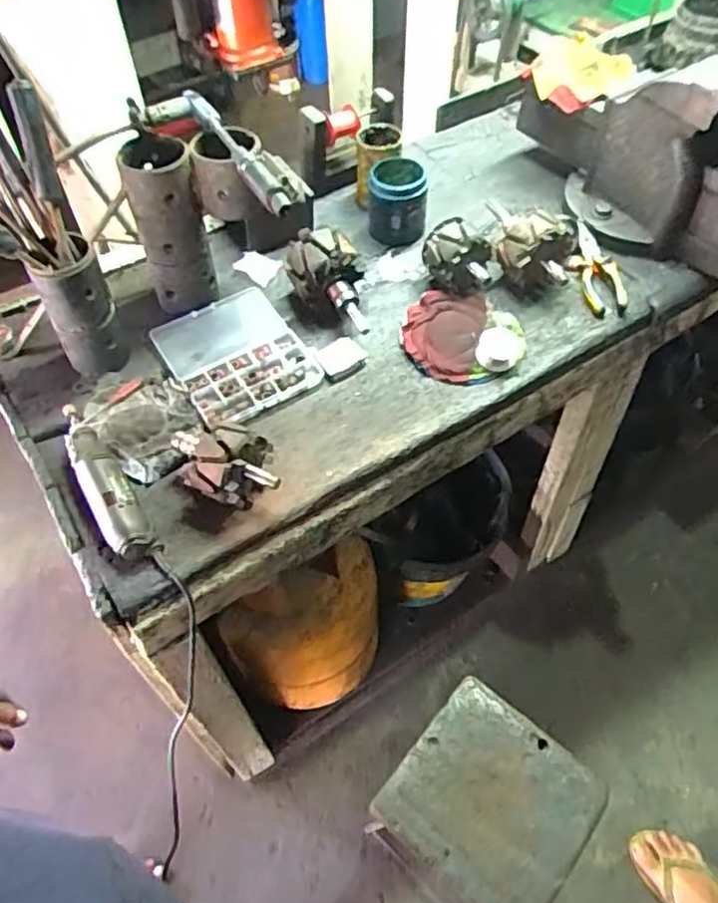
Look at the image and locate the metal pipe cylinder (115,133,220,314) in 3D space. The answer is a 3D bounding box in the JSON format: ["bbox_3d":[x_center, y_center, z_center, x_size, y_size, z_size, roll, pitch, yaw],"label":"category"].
[{"bbox_3d":[-0.252,-0.299,0.892,0.089,0.222,0.084,-13,54,-8],"label":"metal pipe cylinder"}]

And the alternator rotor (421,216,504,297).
[{"bbox_3d":[0.150,-0.285,0.970,0.118,0.077,0.085,22,57,17],"label":"alternator rotor"}]

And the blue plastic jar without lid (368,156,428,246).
[{"bbox_3d":[0.061,-0.395,1.033,0.086,0.098,0.094,2,54,3],"label":"blue plastic jar without lid"}]

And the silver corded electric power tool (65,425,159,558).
[{"bbox_3d":[-0.295,0.044,0.761,0.051,0.041,0.198,-27,58,-18],"label":"silver corded electric power tool"}]

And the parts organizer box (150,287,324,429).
[{"bbox_3d":[-0.172,-0.138,0.902,0.174,0.027,0.197,-28,58,-18],"label":"parts organizer box"}]

